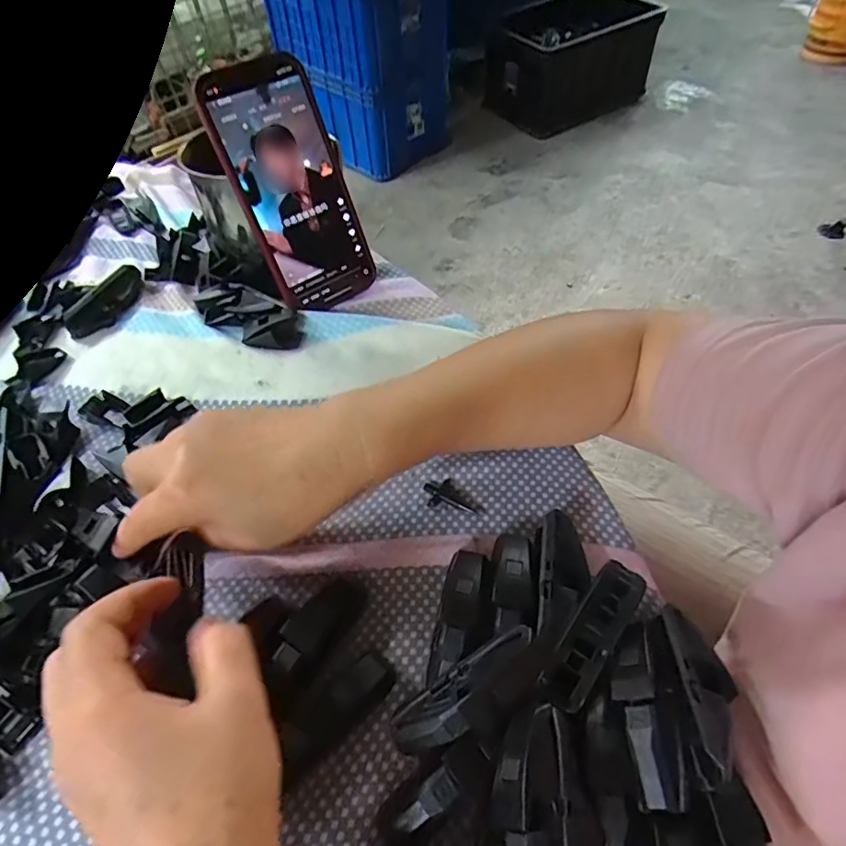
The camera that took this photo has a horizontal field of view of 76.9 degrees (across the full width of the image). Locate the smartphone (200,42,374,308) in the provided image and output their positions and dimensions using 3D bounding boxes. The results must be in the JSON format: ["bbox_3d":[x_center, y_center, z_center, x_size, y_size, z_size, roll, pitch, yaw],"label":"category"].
[{"bbox_3d":[-0.087,-0.160,0.368,0.074,0.156,0.011,-33,31,-21],"label":"smartphone"}]

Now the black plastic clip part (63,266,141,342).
[{"bbox_3d":[-0.238,-0.093,0.405,0.021,0.019,0.070,22,57,17],"label":"black plastic clip part"}]

